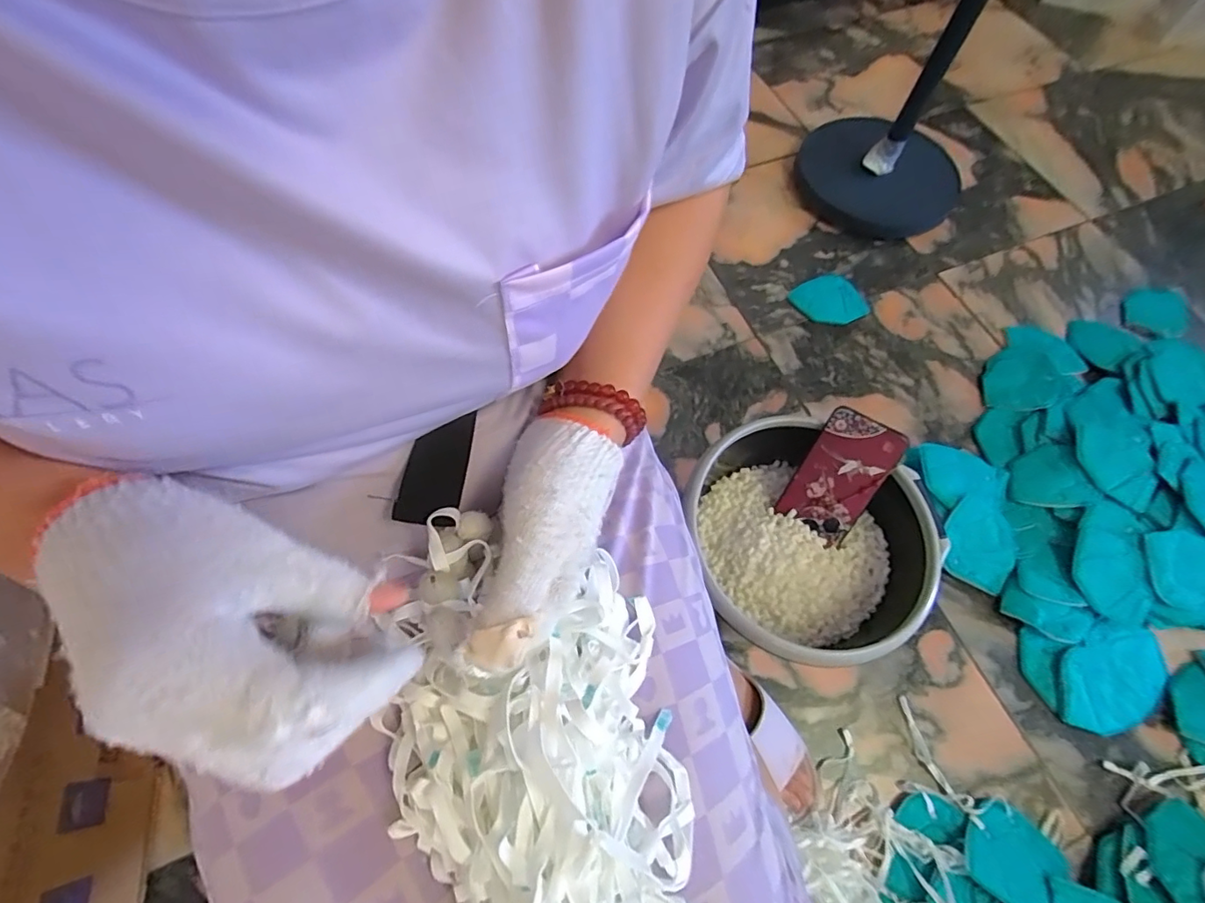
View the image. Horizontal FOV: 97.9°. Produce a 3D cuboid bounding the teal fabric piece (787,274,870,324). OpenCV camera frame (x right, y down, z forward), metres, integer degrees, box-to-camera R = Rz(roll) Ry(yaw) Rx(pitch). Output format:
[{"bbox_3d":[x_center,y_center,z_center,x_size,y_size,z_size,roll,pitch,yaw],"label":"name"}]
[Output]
[{"bbox_3d":[0.428,-0.285,0.992,0.126,0.007,0.110,-24,72,-10],"label":"teal fabric piece"}]

